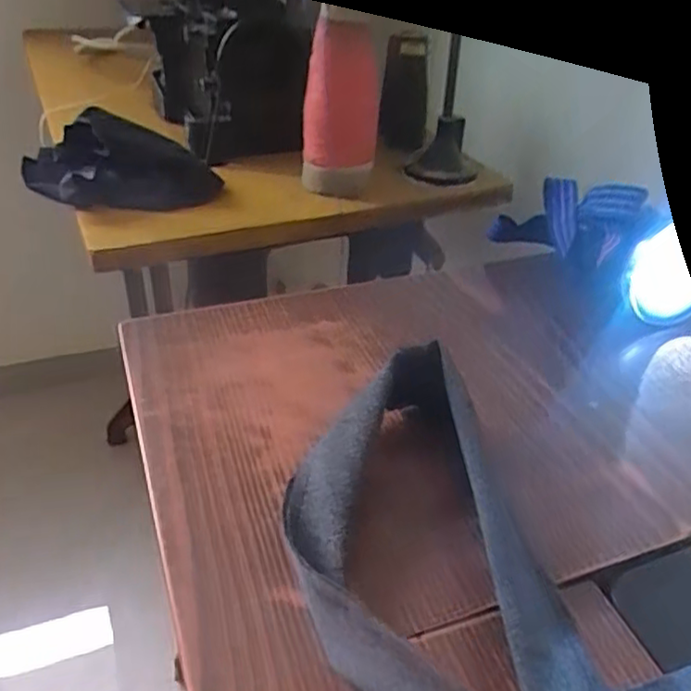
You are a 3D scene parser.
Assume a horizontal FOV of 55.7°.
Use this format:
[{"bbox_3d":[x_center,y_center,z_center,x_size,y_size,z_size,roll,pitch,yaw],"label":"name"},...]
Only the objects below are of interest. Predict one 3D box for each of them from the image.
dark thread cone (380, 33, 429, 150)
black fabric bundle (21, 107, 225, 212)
[{"bbox_3d":[0.061,-0.250,0.665,0.047,0.106,0.046,5,37,1],"label":"dark thread cone"},{"bbox_3d":[-0.199,-0.164,0.574,0.167,0.052,0.106,-8,38,-16],"label":"black fabric bundle"}]

